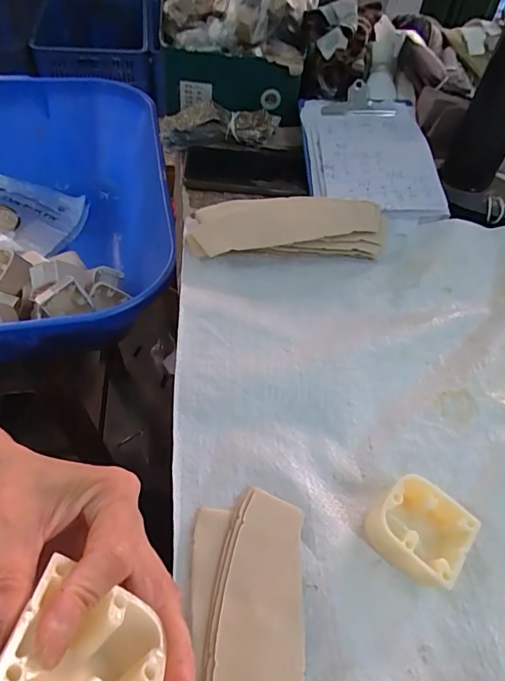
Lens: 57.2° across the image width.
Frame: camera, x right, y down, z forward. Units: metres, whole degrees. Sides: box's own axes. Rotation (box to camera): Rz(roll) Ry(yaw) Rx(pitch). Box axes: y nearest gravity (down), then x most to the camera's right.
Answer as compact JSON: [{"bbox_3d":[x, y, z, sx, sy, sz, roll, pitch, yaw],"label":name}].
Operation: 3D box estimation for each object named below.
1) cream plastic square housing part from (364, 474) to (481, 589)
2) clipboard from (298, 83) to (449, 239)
[{"bbox_3d":[0.105,0.122,0.297,0.059,0.032,0.050,33,56,19],"label":"cream plastic square housing part"},{"bbox_3d":[0.137,-0.216,0.544,0.150,0.023,0.214,0,61,-3],"label":"clipboard"}]

